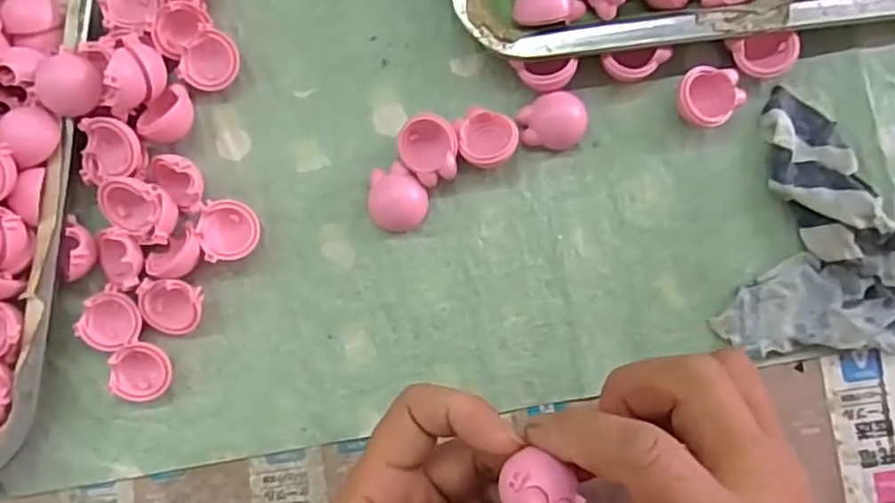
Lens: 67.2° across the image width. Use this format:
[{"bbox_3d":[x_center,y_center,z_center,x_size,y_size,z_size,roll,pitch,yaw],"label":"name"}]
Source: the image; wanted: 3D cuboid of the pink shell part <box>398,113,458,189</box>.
[{"bbox_3d":[-0.009,-0.049,0.334,0.028,0.019,0.033,4,87,2],"label":"pink shell part"}]

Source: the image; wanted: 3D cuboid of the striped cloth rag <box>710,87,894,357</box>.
[{"bbox_3d":[0.189,-0.007,0.319,0.089,0.029,0.123,15,88,3],"label":"striped cloth rag"}]

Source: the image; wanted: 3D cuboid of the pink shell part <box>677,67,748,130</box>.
[{"bbox_3d":[0.128,-0.076,0.331,0.031,0.019,0.029,0,87,2],"label":"pink shell part"}]

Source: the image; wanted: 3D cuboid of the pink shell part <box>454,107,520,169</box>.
[{"bbox_3d":[0.020,-0.057,0.334,0.028,0.017,0.029,-12,87,1],"label":"pink shell part"}]

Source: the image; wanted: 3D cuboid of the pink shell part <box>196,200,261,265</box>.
[{"bbox_3d":[-0.109,-0.010,0.335,0.029,0.011,0.030,-5,81,-17],"label":"pink shell part"}]

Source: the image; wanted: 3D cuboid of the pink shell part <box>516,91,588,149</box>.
[{"bbox_3d":[0.053,-0.064,0.337,0.033,0.013,0.026,-14,87,1],"label":"pink shell part"}]

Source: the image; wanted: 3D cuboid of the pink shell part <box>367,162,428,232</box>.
[{"bbox_3d":[-0.025,-0.027,0.336,0.028,0.010,0.032,-1,87,2],"label":"pink shell part"}]

